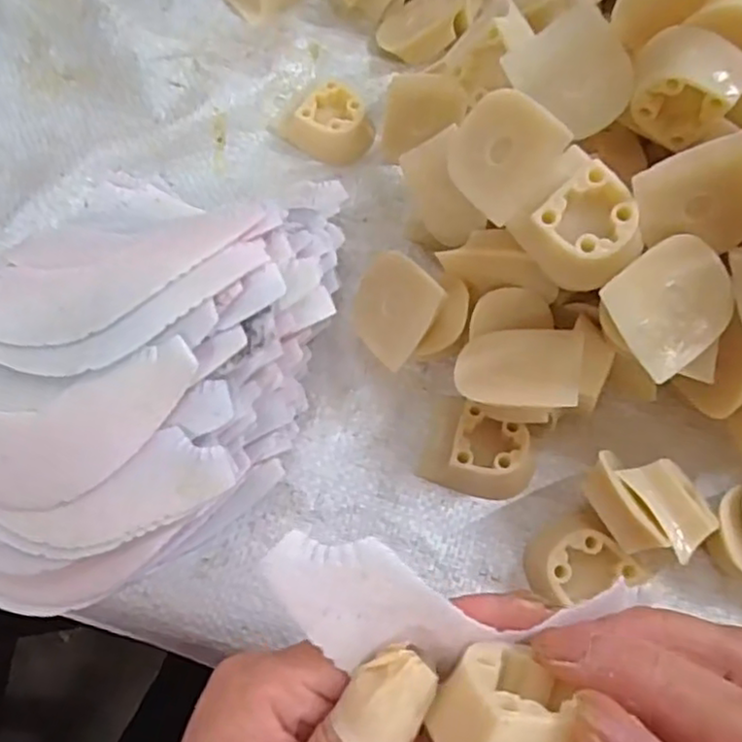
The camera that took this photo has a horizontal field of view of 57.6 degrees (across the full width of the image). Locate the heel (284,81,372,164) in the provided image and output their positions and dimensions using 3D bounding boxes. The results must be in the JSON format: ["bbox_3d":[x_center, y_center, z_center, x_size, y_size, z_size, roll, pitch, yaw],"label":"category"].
[{"bbox_3d":[-0.020,-0.123,0.338,0.035,0.015,0.035,-41,74,-16],"label":"heel"}]

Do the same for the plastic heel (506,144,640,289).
[{"bbox_3d":[0.074,-0.049,0.240,0.037,0.026,0.037,-43,79,4],"label":"plastic heel"}]

